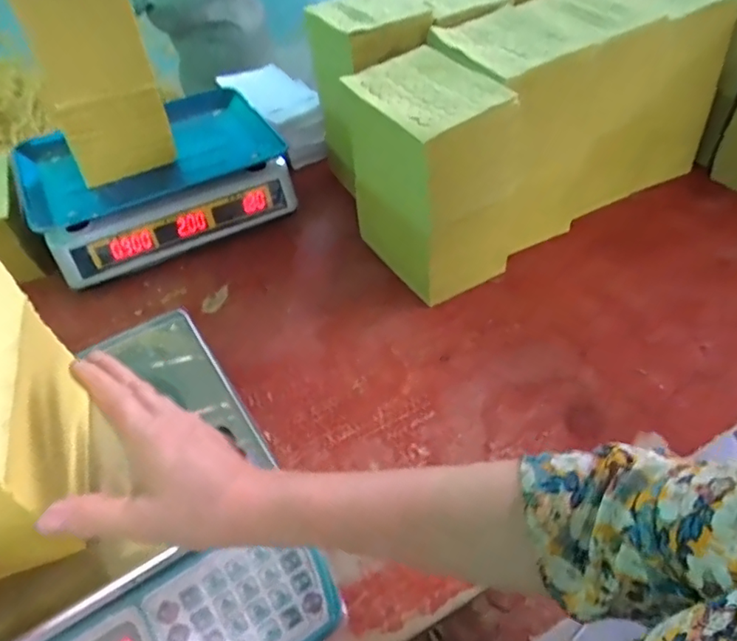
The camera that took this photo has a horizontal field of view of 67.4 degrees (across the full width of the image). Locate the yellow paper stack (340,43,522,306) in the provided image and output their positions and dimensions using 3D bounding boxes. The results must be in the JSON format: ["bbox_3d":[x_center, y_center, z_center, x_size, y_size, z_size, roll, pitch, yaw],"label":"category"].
[{"bbox_3d":[0.068,-0.171,0.663,0.130,0.233,0.184,-27,53,-19],"label":"yellow paper stack"}]

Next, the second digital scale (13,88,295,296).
[{"bbox_3d":[-0.299,-0.196,0.795,0.330,0.111,0.243,-24,52,-17],"label":"second digital scale"}]

